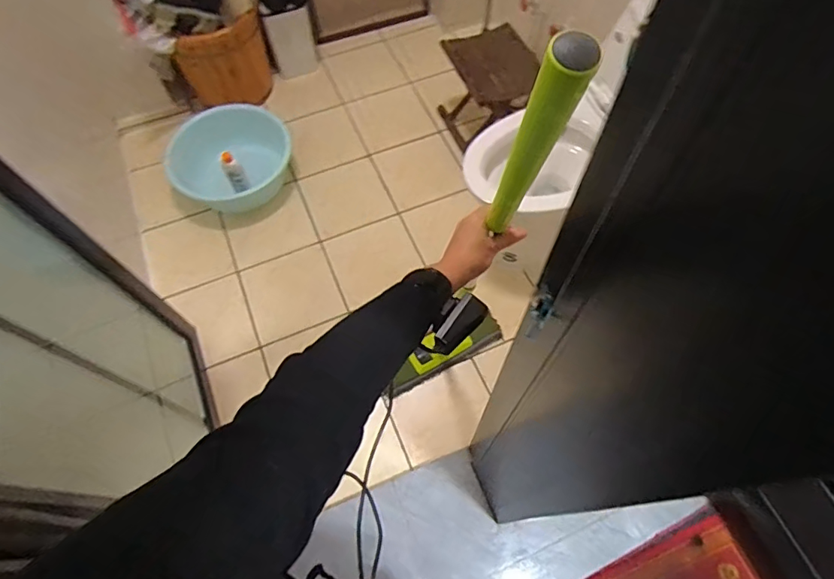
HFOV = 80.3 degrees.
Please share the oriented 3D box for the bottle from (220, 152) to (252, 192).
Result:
[{"bbox_3d":[-0.589,-0.381,1.598,0.057,0.135,0.045,-26,25,-10],"label":"bottle"}]

